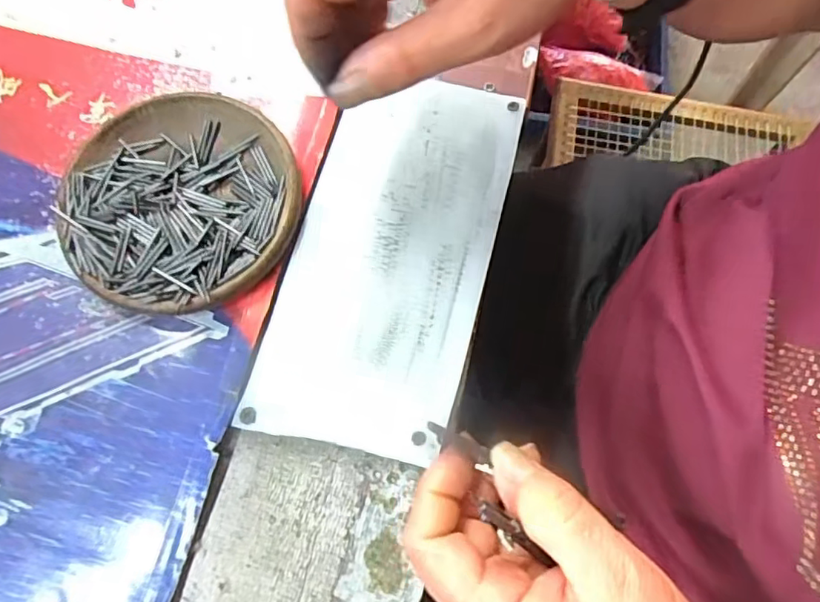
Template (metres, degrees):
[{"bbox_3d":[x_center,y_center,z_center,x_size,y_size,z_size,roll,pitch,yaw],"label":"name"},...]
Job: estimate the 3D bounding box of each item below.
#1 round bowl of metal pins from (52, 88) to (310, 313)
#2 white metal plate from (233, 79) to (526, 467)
[{"bbox_3d":[-0.112,-0.050,0.277,0.111,0.019,0.110,0,73,-1],"label":"round bowl of metal pins"},{"bbox_3d":[-0.009,-0.025,0.275,0.094,0.005,0.191,13,73,4],"label":"white metal plate"}]

